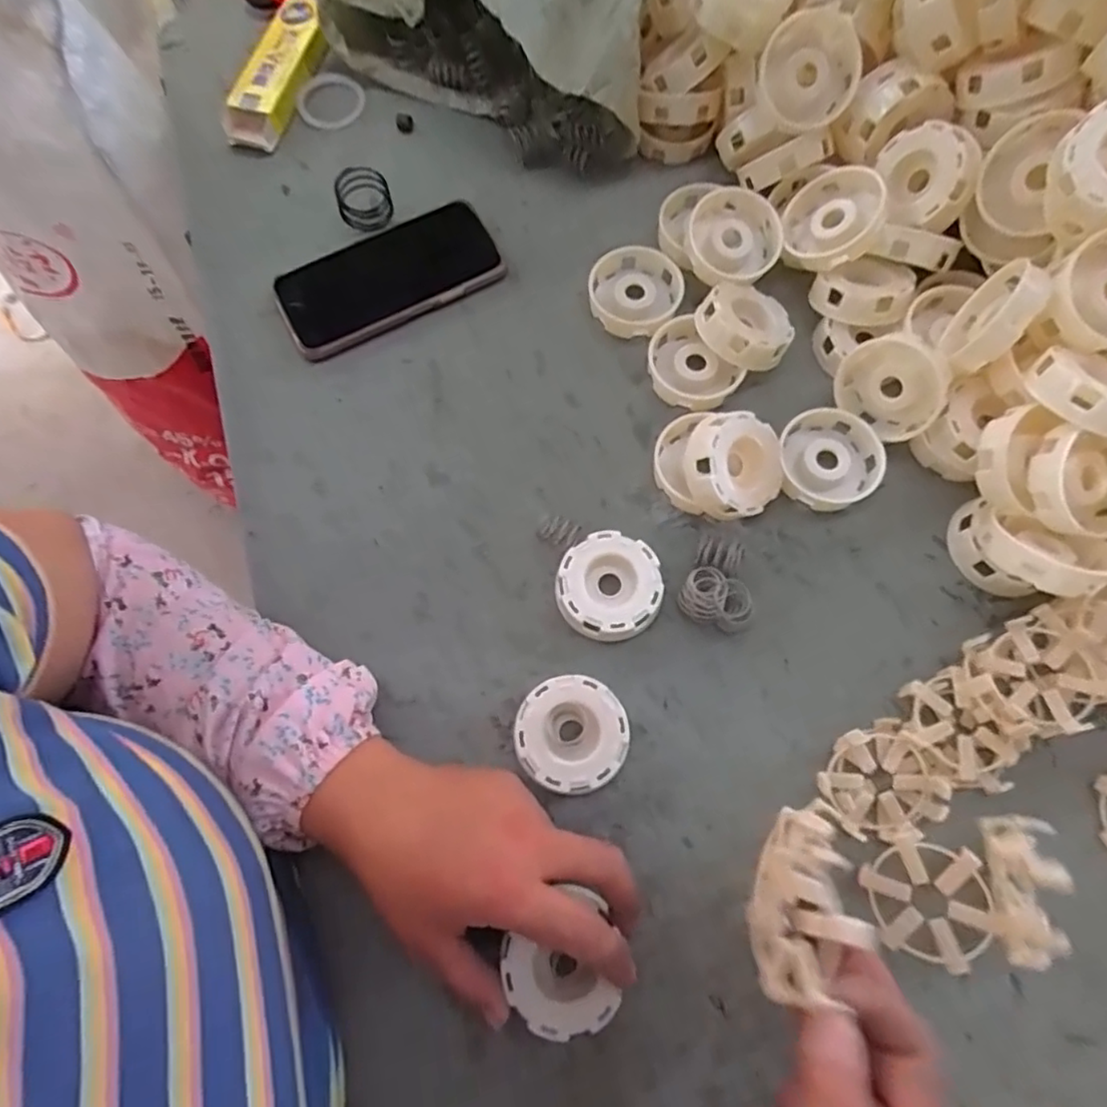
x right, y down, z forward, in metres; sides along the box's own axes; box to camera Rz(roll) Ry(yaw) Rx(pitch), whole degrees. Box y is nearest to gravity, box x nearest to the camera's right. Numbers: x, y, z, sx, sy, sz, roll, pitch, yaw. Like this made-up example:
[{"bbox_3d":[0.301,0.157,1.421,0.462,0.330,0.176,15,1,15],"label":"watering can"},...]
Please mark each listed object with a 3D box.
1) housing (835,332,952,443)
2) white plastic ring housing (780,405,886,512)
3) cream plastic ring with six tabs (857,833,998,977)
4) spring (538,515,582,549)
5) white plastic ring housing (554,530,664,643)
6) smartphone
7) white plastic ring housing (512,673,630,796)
[{"bbox_3d":[0.225,-0.111,0.415,0.022,0.062,0.065,-30,73,-30],"label":"housing"},{"bbox_3d":[0.185,-0.064,0.421,0.063,0.019,0.070,12,72,5],"label":"white plastic ring housing"},{"bbox_3d":[0.191,0.179,0.325,0.059,0.005,0.058,-11,69,31],"label":"cream plastic ring with six tabs"},{"bbox_3d":[0.005,-0.013,0.408,0.025,0.017,0.016,26,74,9],"label":"spring"},{"bbox_3d":[0.034,0.021,0.394,0.064,0.022,0.064,0,72,1],"label":"white plastic ring housing"},{"bbox_3d":[-0.124,-0.208,0.467,0.163,0.017,0.079,-29,74,-8],"label":"smartphone"},{"bbox_3d":[0.010,0.105,0.367,0.063,0.021,0.063,0,72,1],"label":"white plastic ring housing"}]

